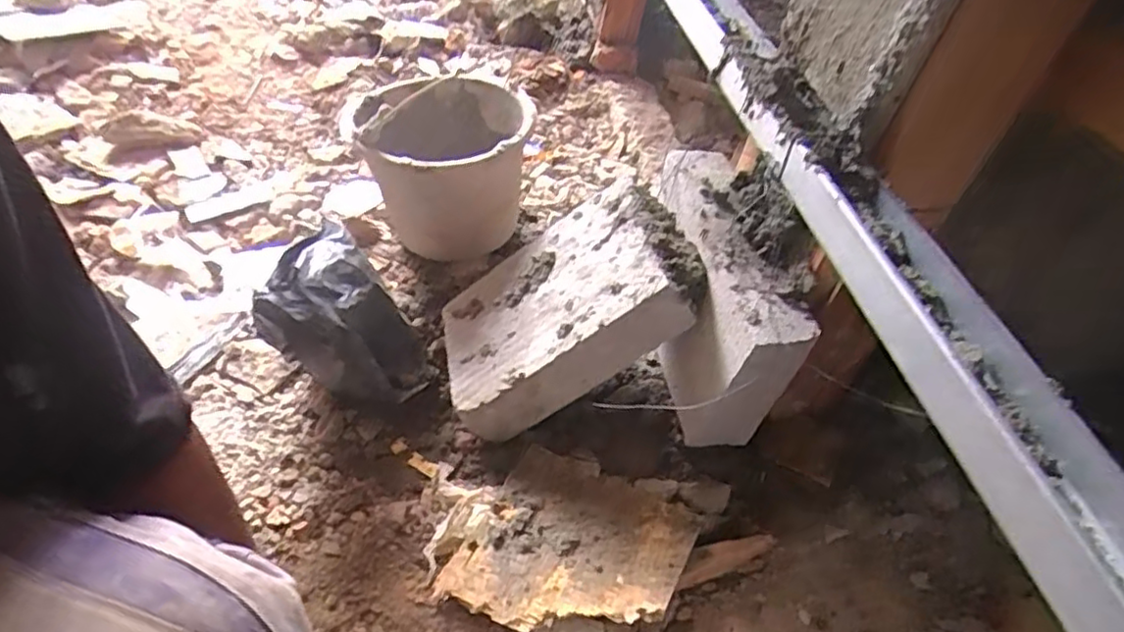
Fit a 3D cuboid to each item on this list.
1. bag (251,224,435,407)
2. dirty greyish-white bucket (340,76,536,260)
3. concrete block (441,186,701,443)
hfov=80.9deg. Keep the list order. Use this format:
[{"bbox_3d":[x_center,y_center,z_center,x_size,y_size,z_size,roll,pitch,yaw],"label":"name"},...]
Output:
[{"bbox_3d":[-0.238,0.013,0.738,0.169,0.191,0.160,-6,47,-17],"label":"bag"},{"bbox_3d":[-0.163,-0.217,0.930,0.213,0.206,0.242,9,45,-3],"label":"dirty greyish-white bucket"},{"bbox_3d":[-0.006,-0.014,0.766,0.300,0.070,0.205,-32,53,18],"label":"concrete block"}]

